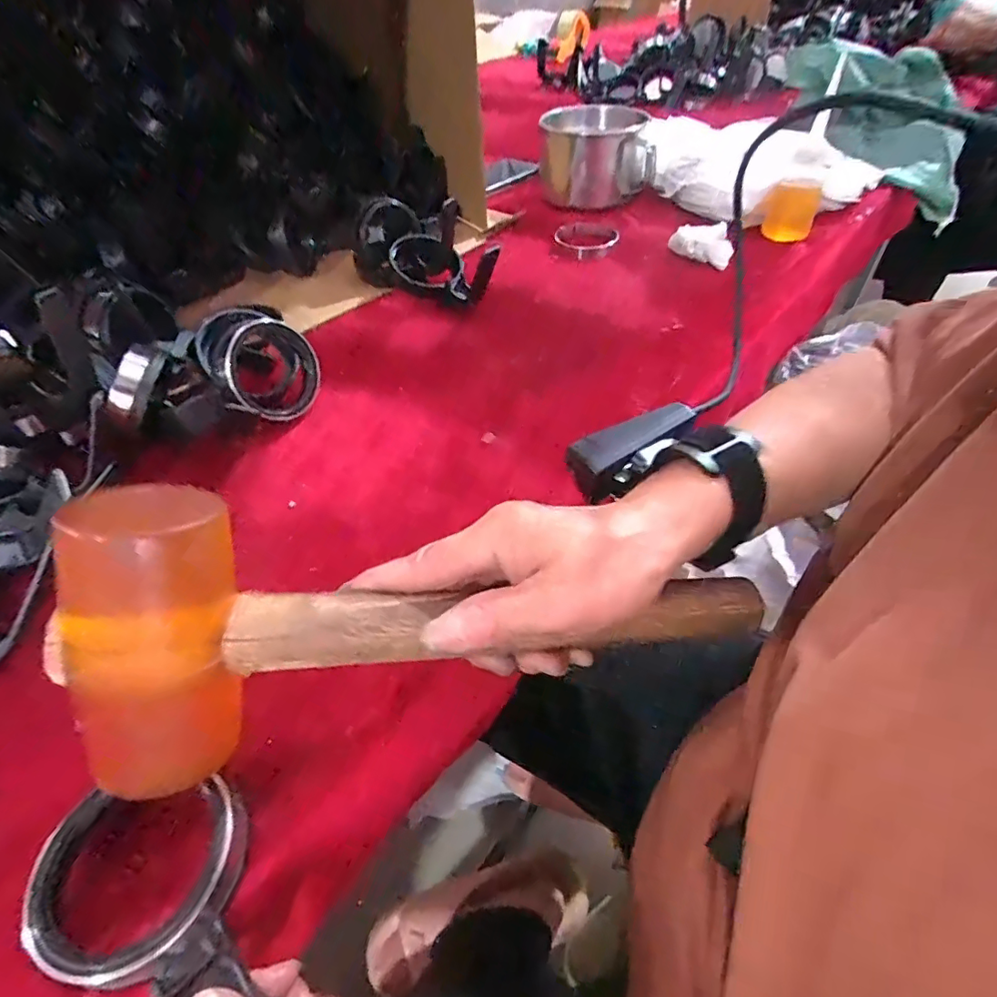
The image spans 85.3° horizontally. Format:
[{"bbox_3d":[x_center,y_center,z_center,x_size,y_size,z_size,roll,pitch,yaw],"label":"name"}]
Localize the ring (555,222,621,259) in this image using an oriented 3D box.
[{"bbox_3d":[0.098,-0.289,0.599,0.070,0.008,0.076,-14,48,-12],"label":"ring"}]

